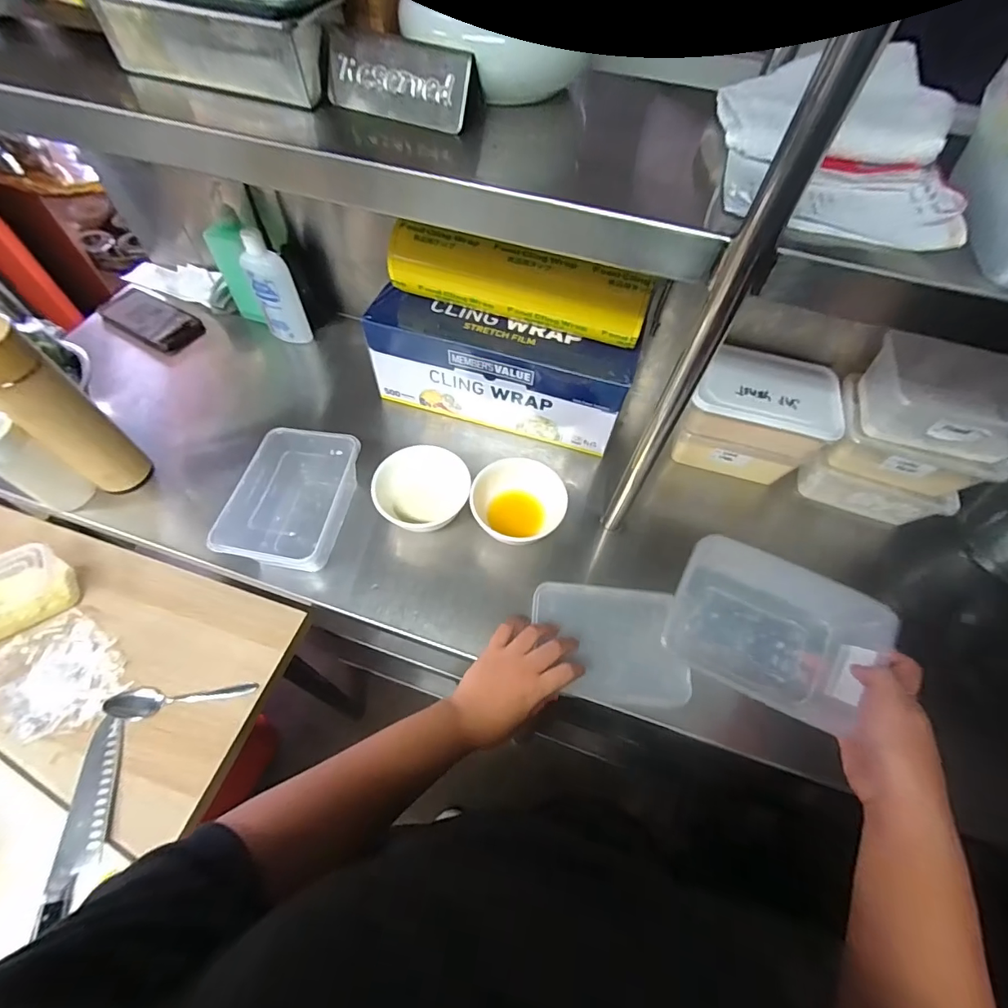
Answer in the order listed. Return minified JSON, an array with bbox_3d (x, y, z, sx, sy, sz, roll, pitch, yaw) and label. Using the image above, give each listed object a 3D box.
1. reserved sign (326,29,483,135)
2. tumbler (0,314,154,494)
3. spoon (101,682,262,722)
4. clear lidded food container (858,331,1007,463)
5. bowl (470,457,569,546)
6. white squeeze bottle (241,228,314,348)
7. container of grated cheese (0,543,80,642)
[{"bbox_3d":[-0.080,-0.334,0.365,0.122,0.045,0.041,28,61,13],"label":"reserved sign"},{"bbox_3d":[-0.499,-0.099,0.518,0.055,0.223,0.065,34,63,17],"label":"tumbler"},{"bbox_3d":[-0.432,0.259,0.612,0.182,0.023,0.044,-1,59,-3],"label":"spoon"},{"bbox_3d":[0.508,-0.115,0.524,0.173,0.068,0.117,13,59,5],"label":"clear lidded food container"},{"bbox_3d":[0.015,0.000,0.583,0.111,0.051,0.105,1,59,-2],"label":"bowl"},{"bbox_3d":[-0.340,-0.315,0.693,0.048,0.176,0.041,28,61,13],"label":"white squeeze bottle"},{"bbox_3d":[-0.703,0.129,0.651,0.148,0.074,0.094,-27,64,-18],"label":"container of grated cheese"}]

